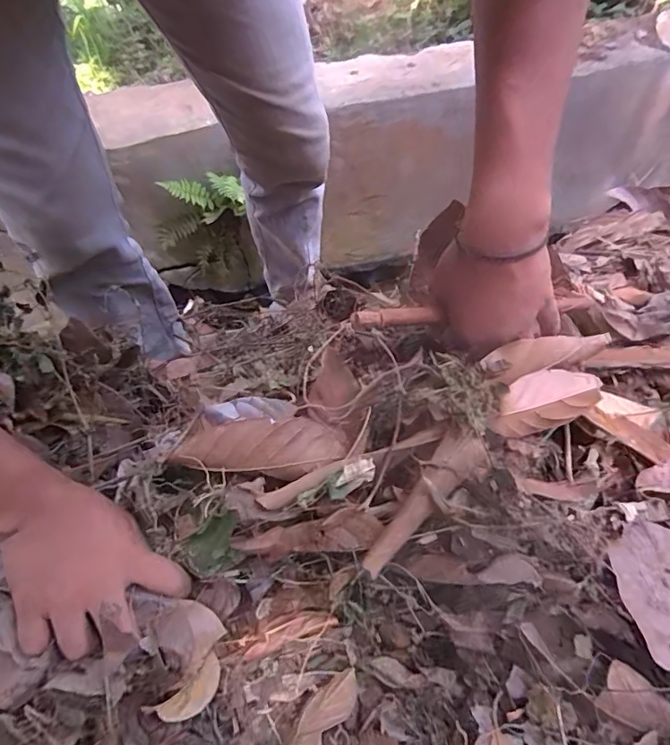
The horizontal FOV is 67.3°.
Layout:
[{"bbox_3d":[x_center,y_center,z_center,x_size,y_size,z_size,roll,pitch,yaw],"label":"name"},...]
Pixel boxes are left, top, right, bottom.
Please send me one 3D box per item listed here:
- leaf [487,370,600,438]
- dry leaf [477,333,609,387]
[{"bbox_3d":[0.154,0.021,0.378,0.085,0.025,0.037,-17,58,-8],"label":"leaf"},{"bbox_3d":[0.174,-0.014,0.401,0.139,0.021,0.027,-11,55,-28],"label":"dry leaf"}]

